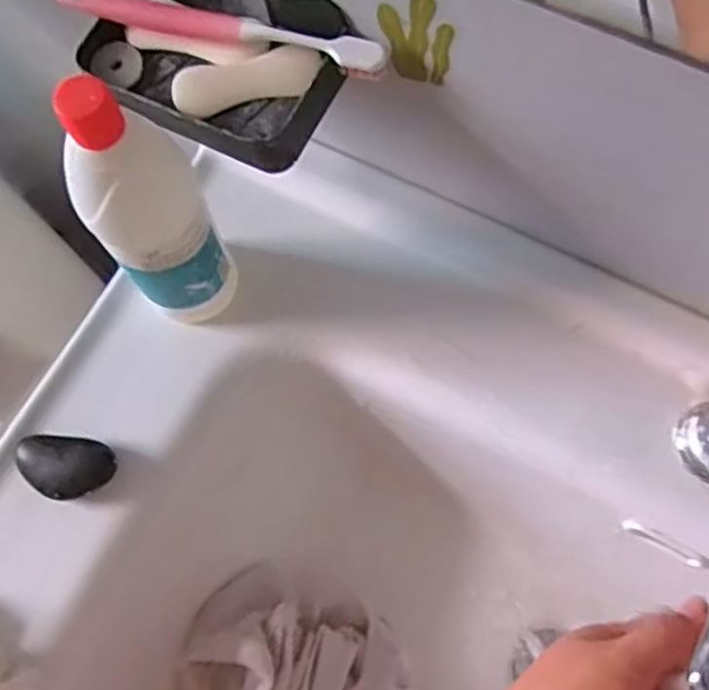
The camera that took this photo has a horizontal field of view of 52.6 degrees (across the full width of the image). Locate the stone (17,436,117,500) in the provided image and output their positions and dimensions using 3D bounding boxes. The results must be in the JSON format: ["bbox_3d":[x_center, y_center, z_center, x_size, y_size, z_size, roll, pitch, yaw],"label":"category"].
[{"bbox_3d":[-0.181,0.078,0.451,0.062,0.023,0.036,2,72,3],"label":"stone"}]

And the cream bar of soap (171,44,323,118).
[{"bbox_3d":[-0.058,-0.142,0.388,0.079,0.010,0.029,-9,72,0],"label":"cream bar of soap"}]

